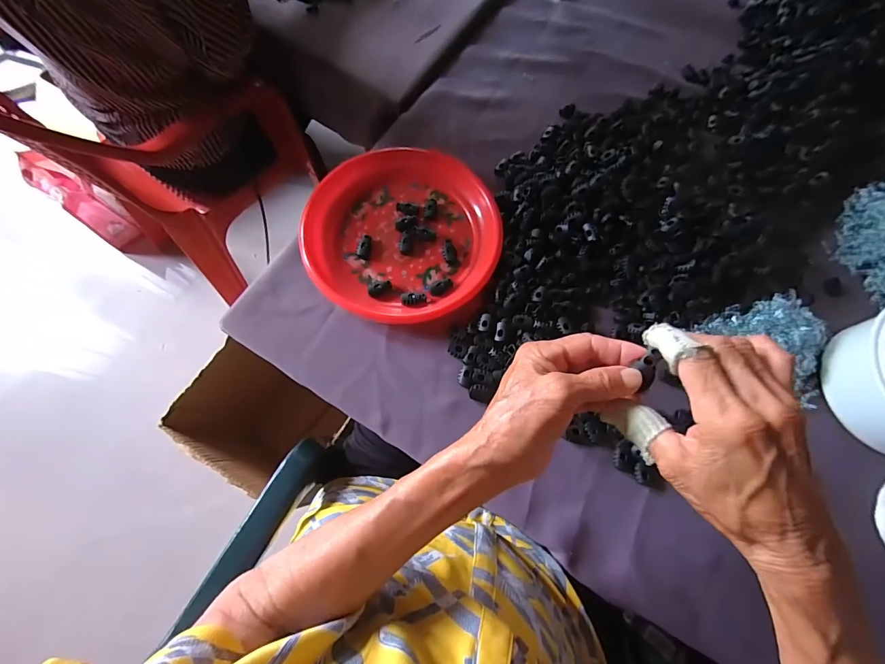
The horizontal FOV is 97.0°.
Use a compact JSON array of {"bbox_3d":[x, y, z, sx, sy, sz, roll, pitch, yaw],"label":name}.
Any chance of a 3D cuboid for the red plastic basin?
[{"bbox_3d":[-0.048,-0.118,0.463,0.222,0.035,0.208,-8,71,-3],"label":"red plastic basin"}]

